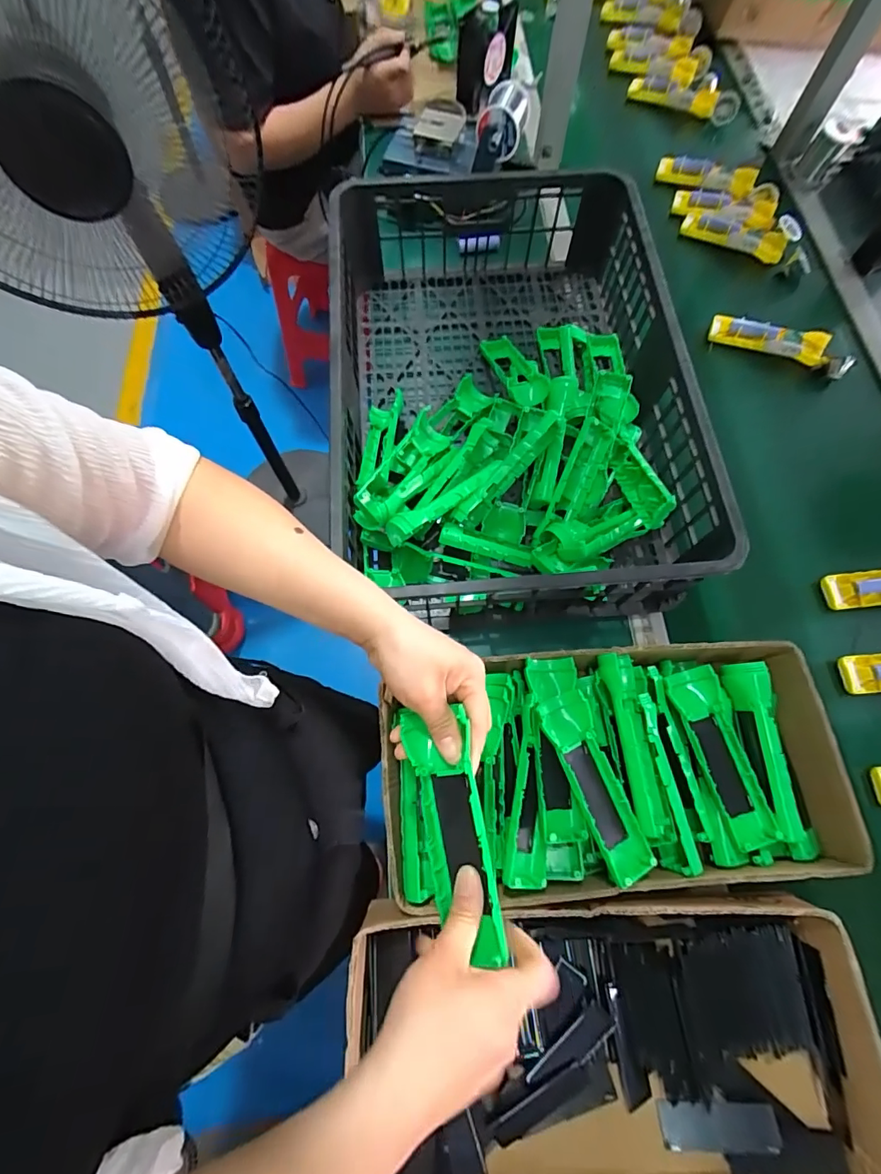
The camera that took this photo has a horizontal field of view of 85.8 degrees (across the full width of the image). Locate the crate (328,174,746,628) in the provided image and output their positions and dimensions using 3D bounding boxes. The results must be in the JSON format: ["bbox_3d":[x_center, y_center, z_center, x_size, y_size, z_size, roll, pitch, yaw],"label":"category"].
[{"bbox_3d":[0.072,-0.279,0.609,0.387,0.142,0.646,-7,72,-1],"label":"crate"}]

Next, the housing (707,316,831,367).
[{"bbox_3d":[0.473,-0.356,0.682,0.160,0.031,0.035,18,71,7],"label":"housing"}]

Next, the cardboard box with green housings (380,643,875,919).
[{"bbox_3d":[0.188,0.174,0.473,0.395,0.087,0.220,-6,70,-2],"label":"cardboard box with green housings"}]

